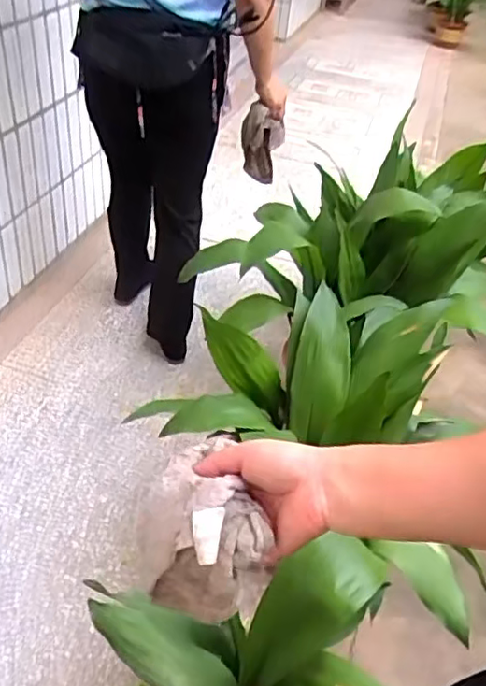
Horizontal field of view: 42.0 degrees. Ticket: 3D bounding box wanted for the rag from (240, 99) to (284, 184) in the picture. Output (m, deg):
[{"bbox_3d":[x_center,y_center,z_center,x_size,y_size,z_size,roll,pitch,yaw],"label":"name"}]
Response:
[{"bbox_3d":[0.050,-0.530,1.724,0.088,0.257,0.099,23,64,19],"label":"rag"}]

